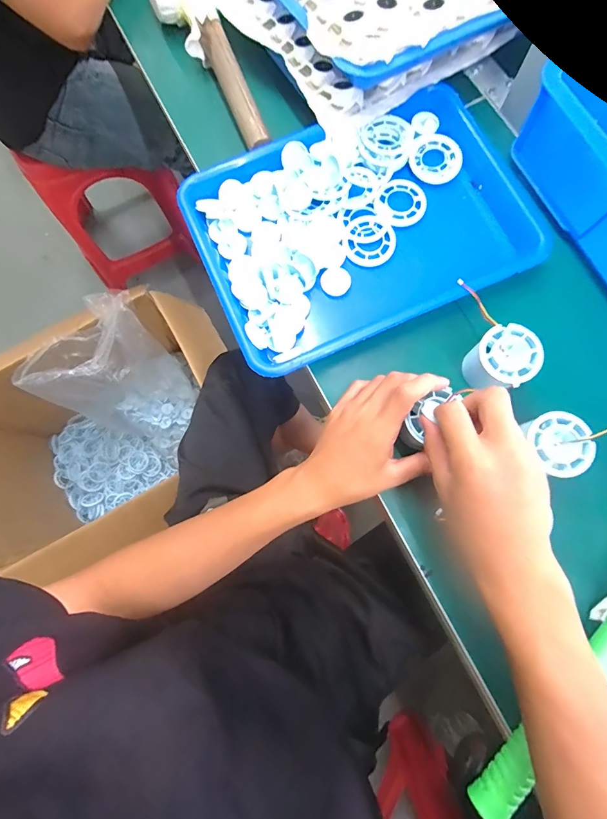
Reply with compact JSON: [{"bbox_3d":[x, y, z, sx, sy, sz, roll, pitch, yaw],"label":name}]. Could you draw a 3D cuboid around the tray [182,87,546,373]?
[{"bbox_3d":[0.065,-0.201,0.421,0.349,0.029,0.247,-22,79,-5],"label":"tray"}]

